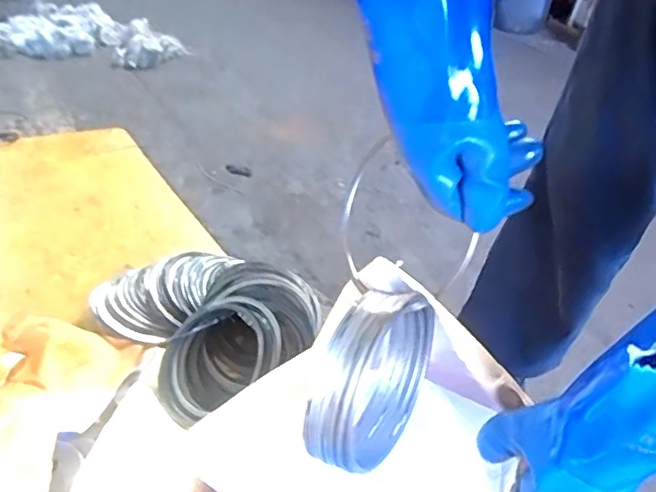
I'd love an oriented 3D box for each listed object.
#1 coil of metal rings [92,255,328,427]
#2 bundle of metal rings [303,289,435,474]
[{"bbox_3d":[-0.189,0.101,0.921,0.259,0.141,0.389,-18,40,-32],"label":"coil of metal rings"},{"bbox_3d":[0.036,0.106,0.489,0.065,0.125,0.118,21,36,21],"label":"bundle of metal rings"}]

